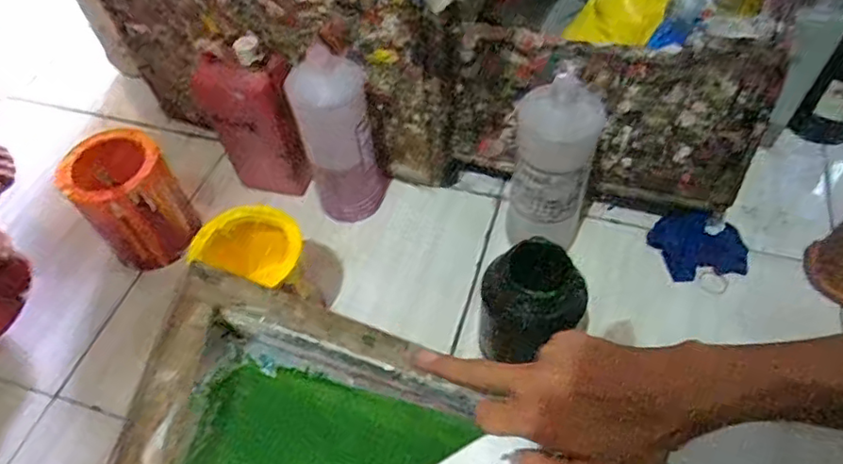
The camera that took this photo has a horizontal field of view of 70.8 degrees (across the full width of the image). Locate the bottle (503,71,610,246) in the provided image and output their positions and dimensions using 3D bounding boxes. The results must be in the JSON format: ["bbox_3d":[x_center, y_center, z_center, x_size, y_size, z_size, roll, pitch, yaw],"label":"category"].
[{"bbox_3d":[0.138,-0.062,0.638,0.082,0.226,0.073,10,54,11],"label":"bottle"}]

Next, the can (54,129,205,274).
[{"bbox_3d":[-0.343,-0.037,0.706,0.108,0.133,0.107,-36,59,-22],"label":"can"}]

